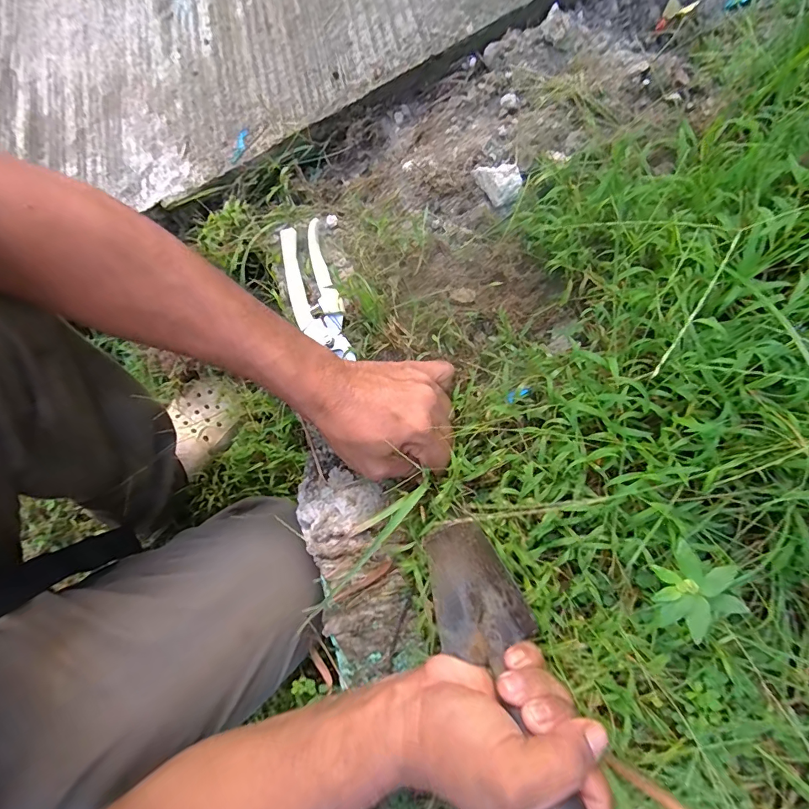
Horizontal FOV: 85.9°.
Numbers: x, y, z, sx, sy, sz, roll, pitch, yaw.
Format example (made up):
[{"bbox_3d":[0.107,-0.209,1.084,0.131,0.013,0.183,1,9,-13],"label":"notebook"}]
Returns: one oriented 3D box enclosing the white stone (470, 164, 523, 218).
[{"bbox_3d":[0.089,-0.203,0.400,0.030,0.019,0.051,-35,78,-7],"label":"white stone"}]

